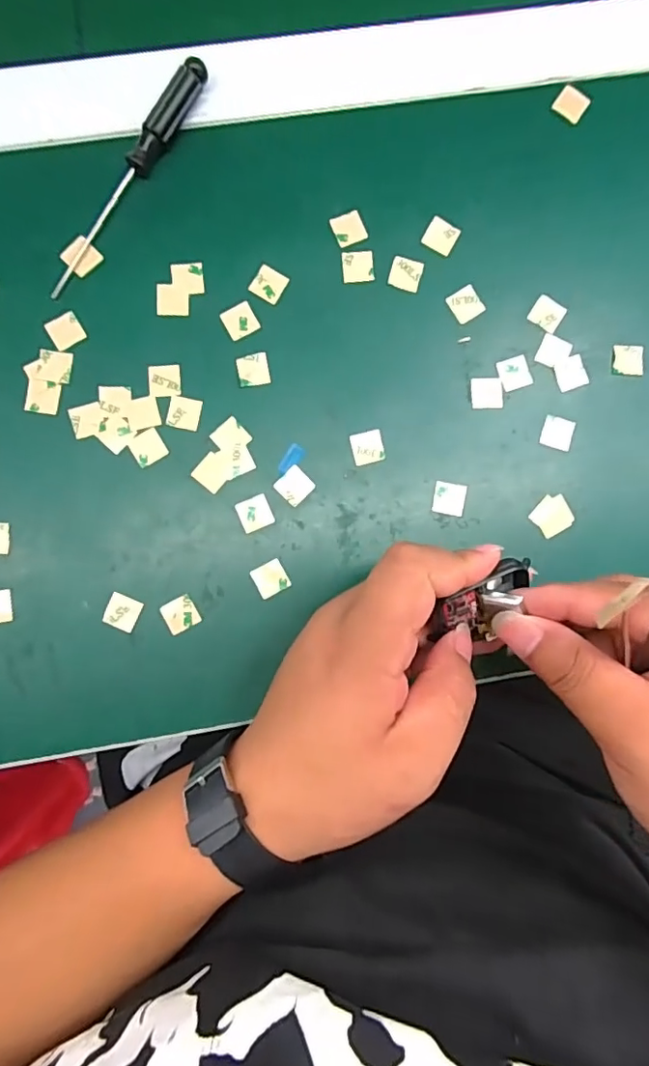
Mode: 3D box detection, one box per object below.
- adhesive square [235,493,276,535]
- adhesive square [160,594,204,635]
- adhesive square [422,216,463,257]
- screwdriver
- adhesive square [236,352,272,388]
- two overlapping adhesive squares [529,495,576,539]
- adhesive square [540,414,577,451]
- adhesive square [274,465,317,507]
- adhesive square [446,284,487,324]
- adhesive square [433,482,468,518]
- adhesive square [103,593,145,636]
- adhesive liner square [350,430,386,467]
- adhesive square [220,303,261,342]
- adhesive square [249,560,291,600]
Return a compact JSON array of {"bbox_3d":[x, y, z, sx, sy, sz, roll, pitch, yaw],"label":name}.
[{"bbox_3d":[-0.034,-0.010,0.269,0.016,0.004,0.016,-23,89,-3],"label":"adhesive square"},{"bbox_3d":[-0.070,0.040,0.267,0.015,0.004,0.016,-30,90,-7],"label":"adhesive square"},{"bbox_3d":[0.060,-0.151,0.280,0.017,0.004,0.017,26,88,-3],"label":"adhesive square"},{"bbox_3d":[-0.097,-0.173,0.267,0.010,0.014,0.130,34,87,-1],"label":"screwdriver"},{"bbox_3d":[-0.035,-0.081,0.272,0.016,0.004,0.016,-10,90,-12],"label":"adhesive square"},{"bbox_3d":[0.115,-0.009,0.276,0.019,0.004,0.019,-40,90,-3],"label":"two overlapping adhesive squares"},{"bbox_3d":[0.119,-0.051,0.278,0.016,0.004,0.016,15,87,-2],"label":"adhesive square"},{"bbox_3d":[-0.015,-0.023,0.271,0.016,0.004,0.015,-44,90,-3],"label":"adhesive square"},{"bbox_3d":[0.072,-0.117,0.278,0.015,0.004,0.017,-33,90,-3],"label":"adhesive square"},{"bbox_3d":[0.063,-0.017,0.274,0.016,0.004,0.016,10,88,-2],"label":"adhesive square"},{"bbox_3d":[-0.098,0.039,0.265,0.016,0.004,0.016,23,87,-2],"label":"adhesive square"},{"bbox_3d":[0.022,-0.043,0.274,0.016,0.004,0.016,-13,89,-3],"label":"adhesive liner square"},{"bbox_3d":[-0.042,-0.106,0.274,0.016,0.004,0.015,-31,93,-7],"label":"adhesive square"},{"bbox_3d":[-0.026,0.023,0.268,0.015,0.004,0.015,-28,89,-3],"label":"adhesive square"}]

